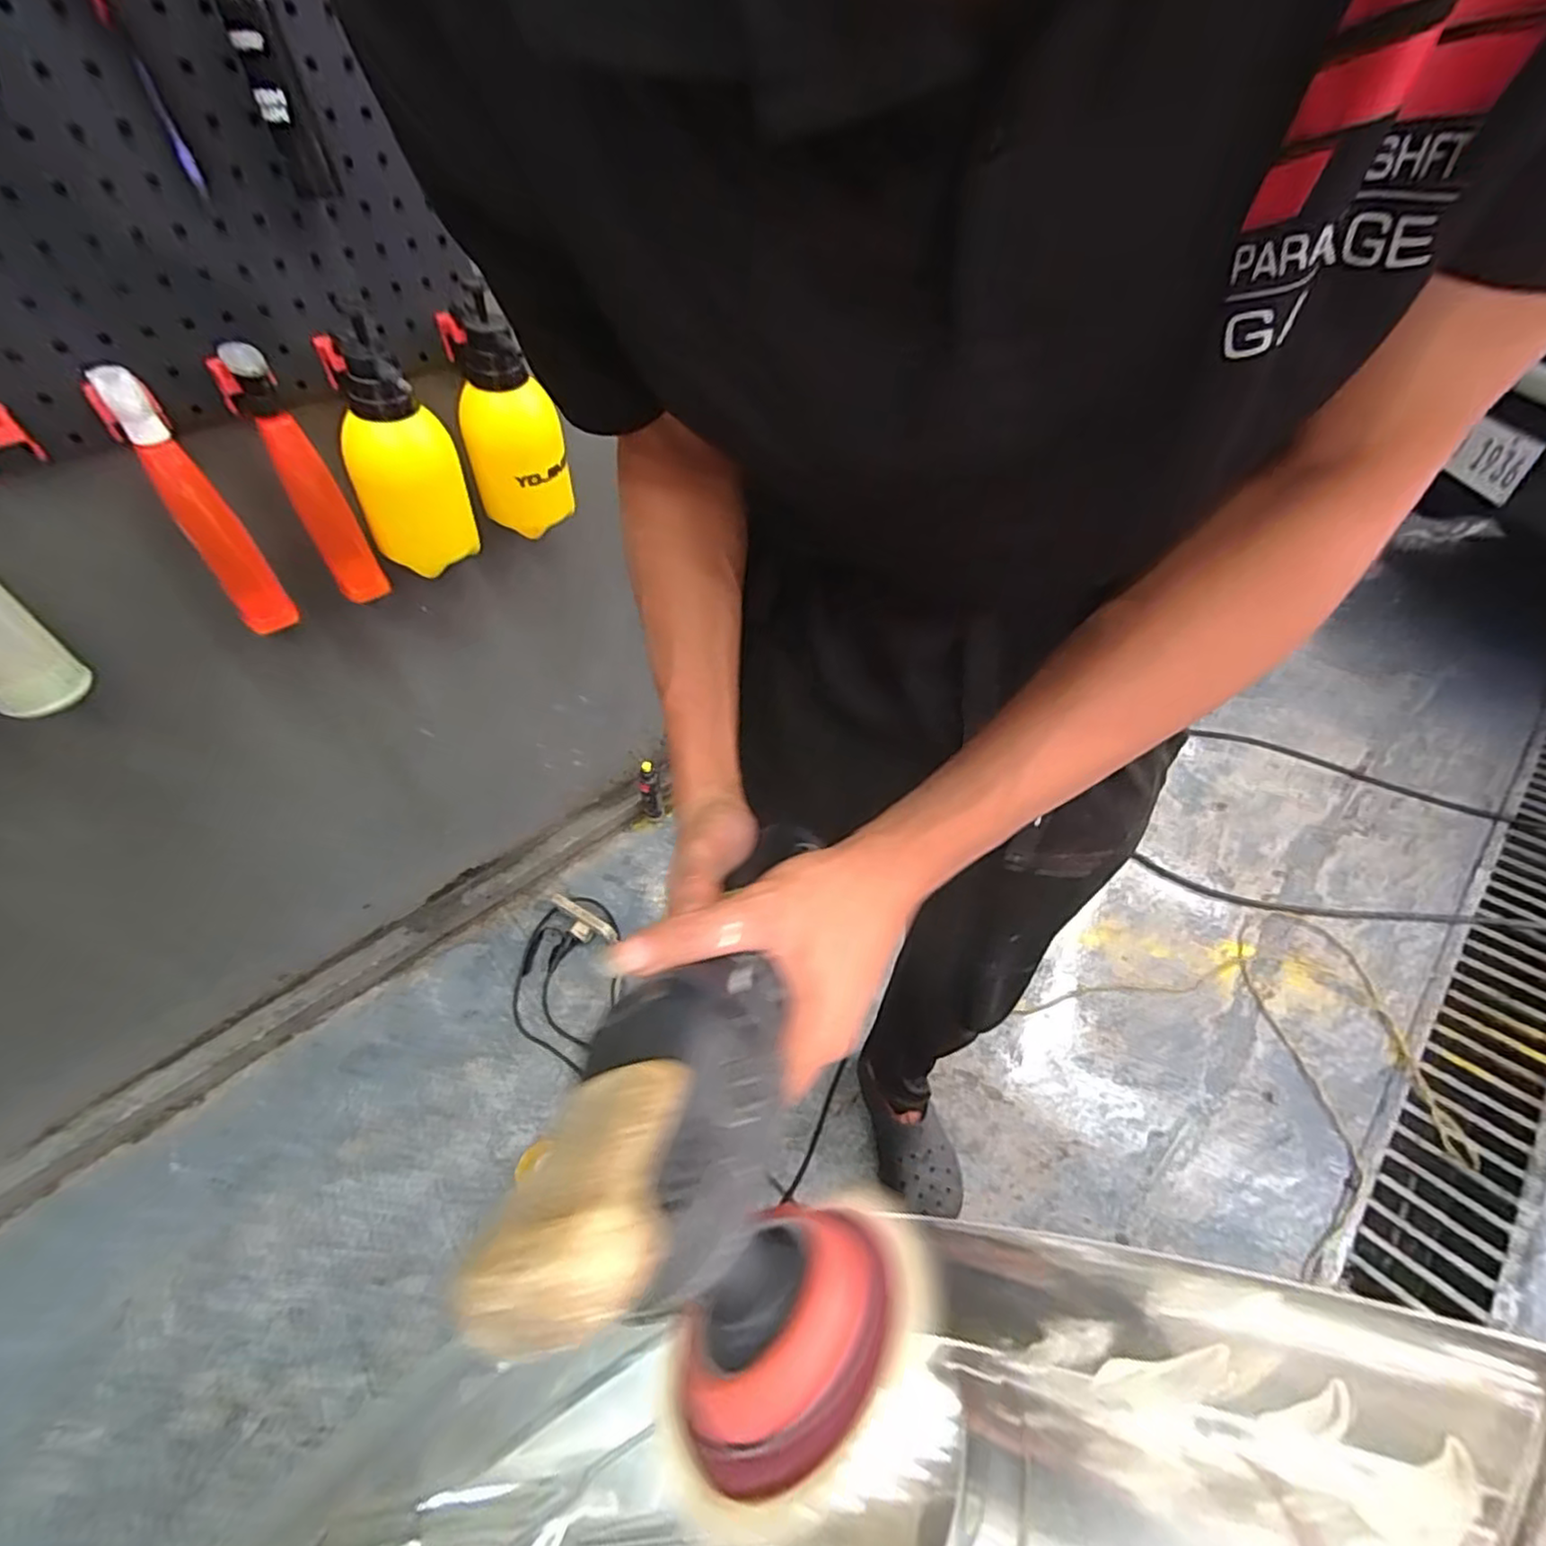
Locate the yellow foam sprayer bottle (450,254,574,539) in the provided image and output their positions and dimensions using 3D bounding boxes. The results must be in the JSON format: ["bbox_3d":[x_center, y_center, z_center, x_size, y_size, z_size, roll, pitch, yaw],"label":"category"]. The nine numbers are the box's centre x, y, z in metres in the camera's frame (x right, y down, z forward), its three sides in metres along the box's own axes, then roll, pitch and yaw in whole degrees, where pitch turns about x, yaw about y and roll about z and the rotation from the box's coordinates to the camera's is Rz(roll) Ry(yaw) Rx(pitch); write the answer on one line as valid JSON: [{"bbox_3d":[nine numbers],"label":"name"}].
[{"bbox_3d":[-0.364,-0.475,0.901,0.114,0.267,0.099,7,46,13],"label":"yellow foam sprayer bottle"}]

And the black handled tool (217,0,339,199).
[{"bbox_3d":[-0.483,-0.683,0.621,0.041,0.205,0.039,-24,47,-18],"label":"black handled tool"}]

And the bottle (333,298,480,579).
[{"bbox_3d":[-0.470,-0.397,0.838,0.116,0.268,0.091,-1,45,5],"label":"bottle"}]

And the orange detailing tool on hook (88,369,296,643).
[{"bbox_3d":[-0.645,-0.294,0.751,0.051,0.286,0.034,-25,48,-19],"label":"orange detailing tool on hook"}]

